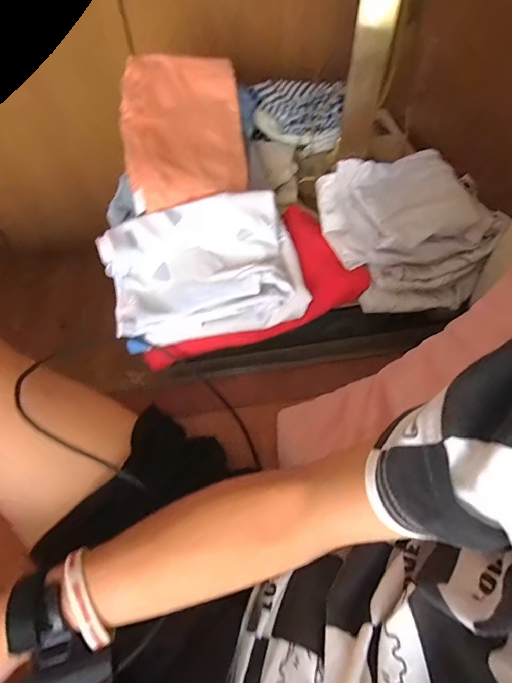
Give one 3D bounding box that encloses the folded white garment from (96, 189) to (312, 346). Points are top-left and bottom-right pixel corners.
[{"bbox_3d":[-0.063,-0.091,0.503,0.236,0.084,0.147,-14,56,-9],"label":"folded white garment"}]

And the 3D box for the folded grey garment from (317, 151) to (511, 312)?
[{"bbox_3d":[0.192,-0.156,0.548,0.173,0.102,0.212,-15,56,-10],"label":"folded grey garment"}]

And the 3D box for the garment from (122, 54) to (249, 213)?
[{"bbox_3d":[-0.100,-0.310,0.579,0.171,0.064,0.284,-9,55,-5],"label":"garment"}]

